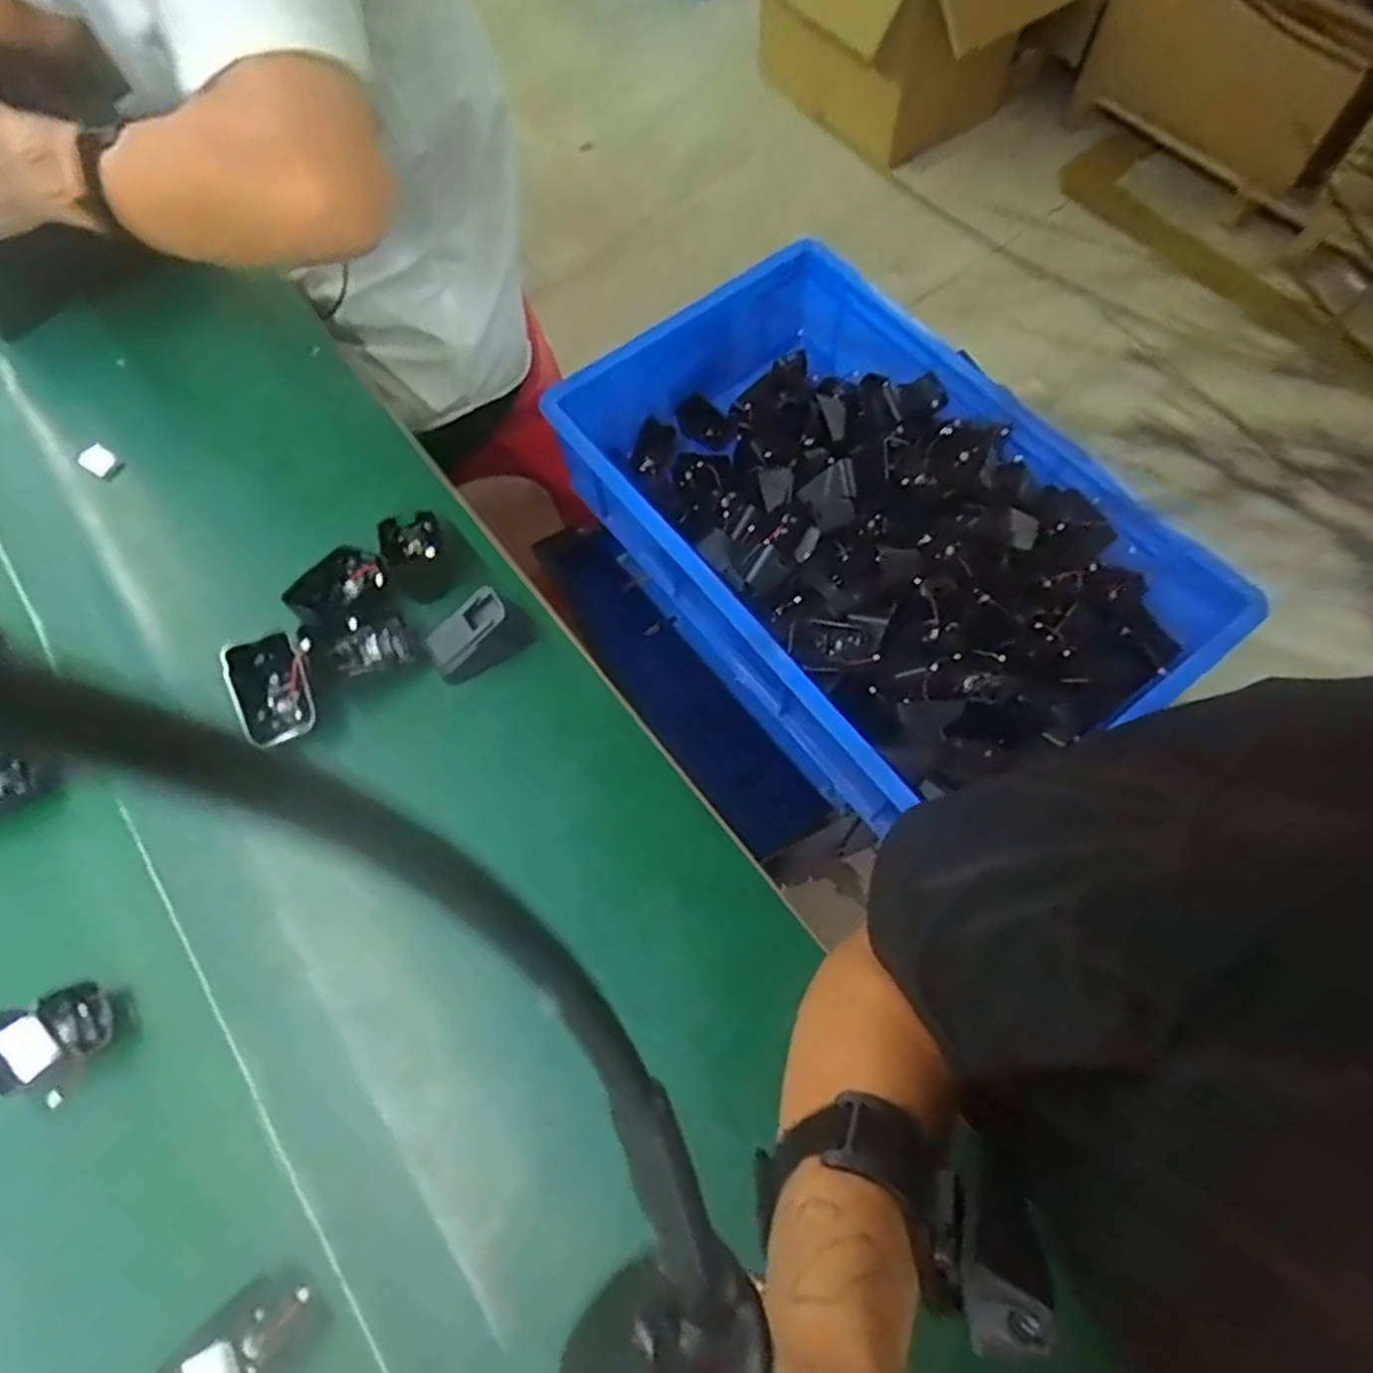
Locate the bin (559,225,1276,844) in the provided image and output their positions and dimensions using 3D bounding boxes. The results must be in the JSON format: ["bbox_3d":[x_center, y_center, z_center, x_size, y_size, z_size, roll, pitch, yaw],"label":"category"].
[{"bbox_3d":[0.190,-0.168,0.809,0.398,0.138,0.635,-37,71,-13],"label":"bin"}]

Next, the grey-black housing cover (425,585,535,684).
[{"bbox_3d":[-0.144,-0.035,0.524,0.070,0.038,0.038,-29,69,-10],"label":"grey-black housing cover"}]

